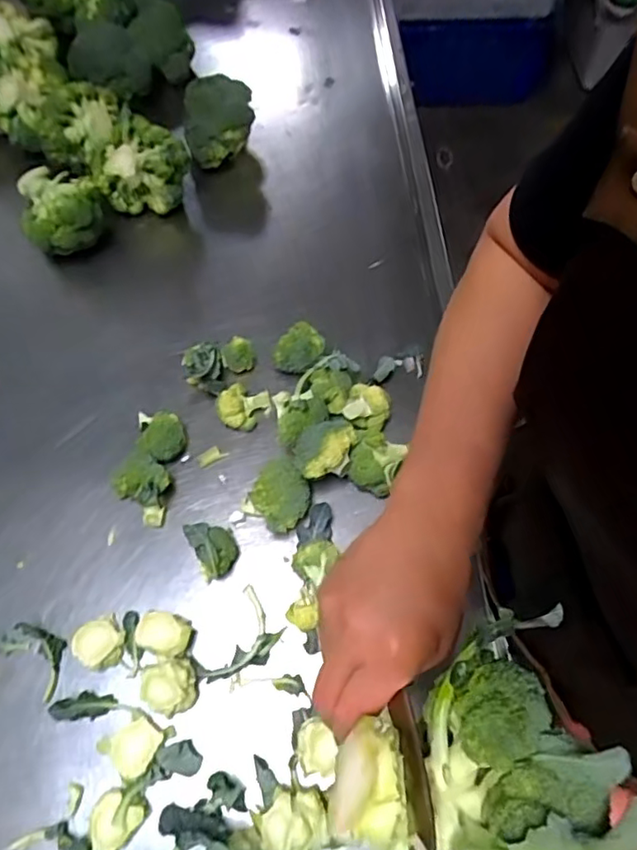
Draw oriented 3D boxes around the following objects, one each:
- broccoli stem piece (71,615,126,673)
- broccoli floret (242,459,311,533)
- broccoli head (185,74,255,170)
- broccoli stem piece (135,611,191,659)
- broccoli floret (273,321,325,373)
[{"bbox_3d":[-0.223,0.223,0.599,0.048,0.029,0.048,0,66,-1],"label":"broccoli stem piece"},{"bbox_3d":[-0.042,0.076,0.630,0.066,0.048,0.063,-1,66,1],"label":"broccoli floret"},{"bbox_3d":[-0.142,-0.443,0.848,0.106,0.129,0.084,-17,67,-6],"label":"broccoli head"},{"bbox_3d":[-0.157,0.215,0.600,0.053,0.041,0.041,13,66,5],"label":"broccoli stem piece"},{"bbox_3d":[-0.022,-0.088,0.726,0.052,0.051,0.060,39,72,17],"label":"broccoli floret"}]

